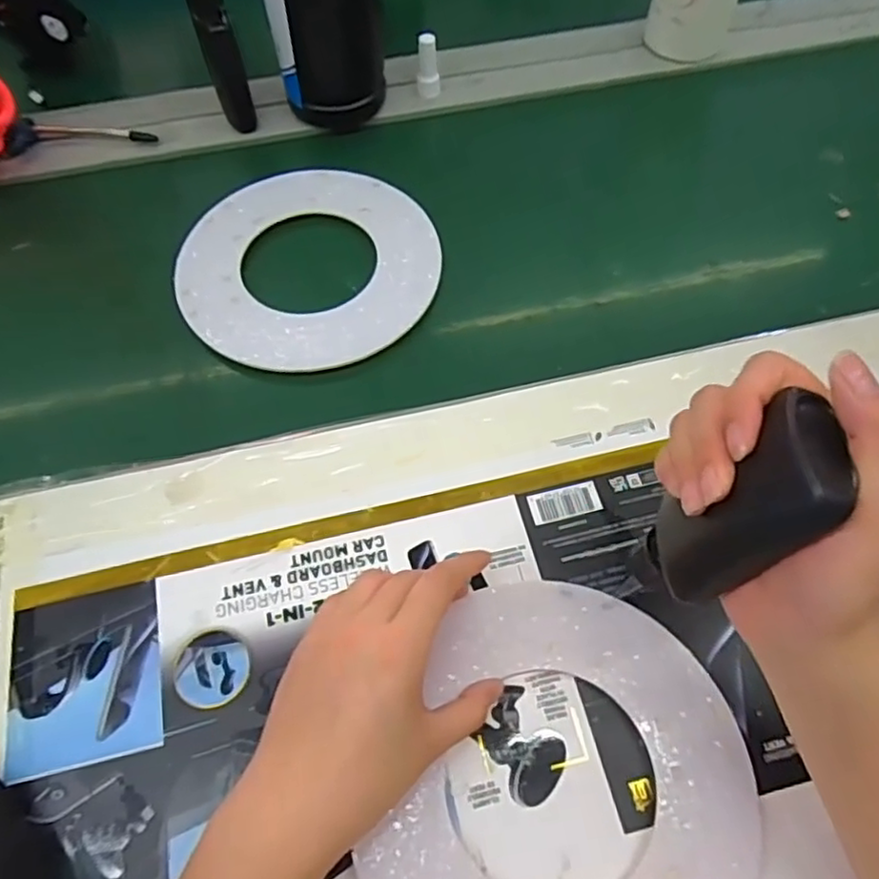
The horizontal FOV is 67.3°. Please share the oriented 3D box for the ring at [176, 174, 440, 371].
[{"bbox_3d":[-0.099,-0.138,0.496,0.187,0.010,0.183,0,61,1],"label":"ring"}]

